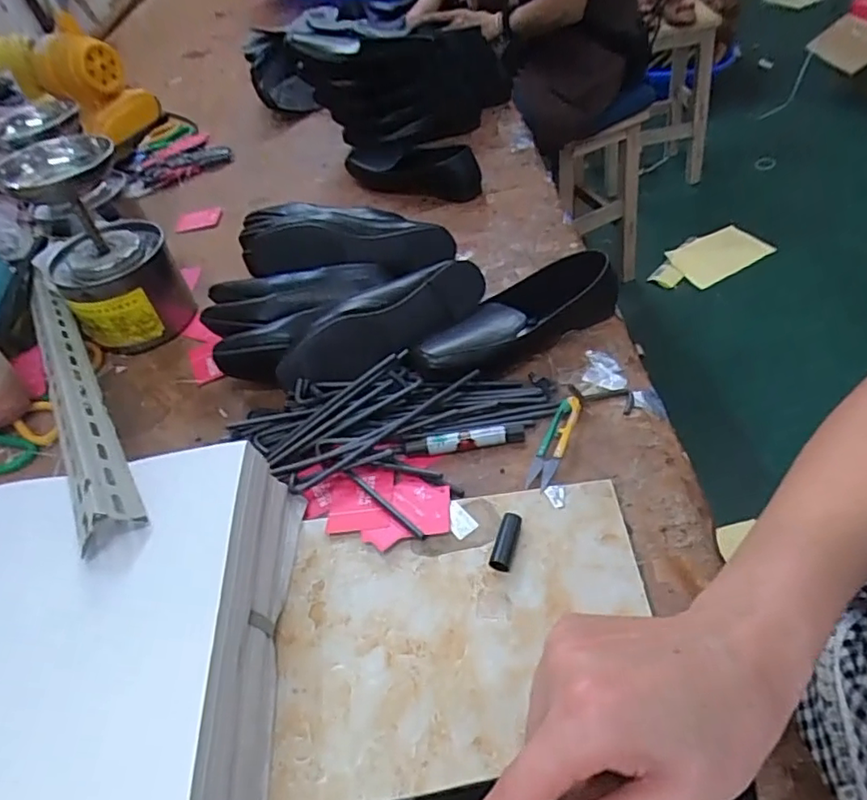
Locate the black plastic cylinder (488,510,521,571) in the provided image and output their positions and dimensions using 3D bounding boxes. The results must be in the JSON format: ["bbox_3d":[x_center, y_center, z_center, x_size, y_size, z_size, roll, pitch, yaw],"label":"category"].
[{"bbox_3d":[0.056,0.108,0.462,0.016,0.013,0.051,8,51,20],"label":"black plastic cylinder"}]

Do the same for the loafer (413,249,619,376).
[{"bbox_3d":[0.083,-0.084,0.613,0.227,0.056,0.081,-33,50,-16],"label":"loafer"}]

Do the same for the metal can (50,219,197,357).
[{"bbox_3d":[-0.391,-0.140,0.760,0.140,0.121,0.123,-33,50,-16],"label":"metal can"}]

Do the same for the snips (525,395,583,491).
[{"bbox_3d":[0.107,0.035,0.524,0.023,0.015,0.098,14,53,24],"label":"snips"}]

